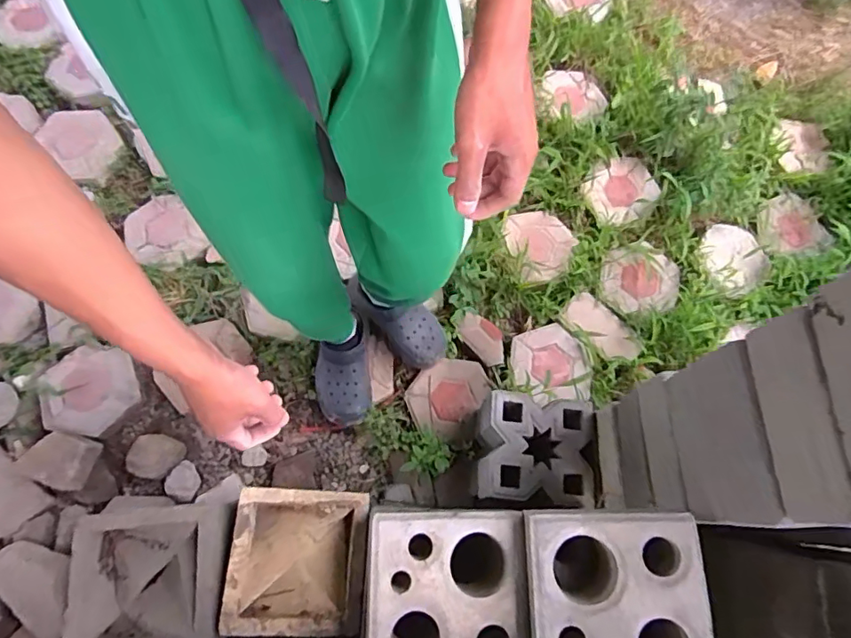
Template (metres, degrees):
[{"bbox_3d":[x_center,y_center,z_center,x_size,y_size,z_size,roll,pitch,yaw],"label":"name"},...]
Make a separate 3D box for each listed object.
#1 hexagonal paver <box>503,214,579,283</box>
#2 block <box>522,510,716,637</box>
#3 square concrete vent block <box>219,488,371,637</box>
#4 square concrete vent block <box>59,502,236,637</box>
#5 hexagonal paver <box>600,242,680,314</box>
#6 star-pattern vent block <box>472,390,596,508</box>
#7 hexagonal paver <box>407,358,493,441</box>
[{"bbox_3d":[0.278,-0.186,1.296,0.172,0.040,0.201,-10,63,-24],"label":"hexagonal paver"},{"bbox_3d":[0.223,0.342,0.646,0.194,0.117,0.196,1,73,-3],"label":"block"},{"bbox_3d":[-0.191,0.362,0.792,0.189,0.063,0.195,4,73,-2],"label":"square concrete vent block"},{"bbox_3d":[-0.398,0.375,0.756,0.211,0.069,0.190,-5,71,-4],"label":"square concrete vent block"},{"bbox_3d":[0.520,-0.102,1.275,0.177,0.033,0.178,2,70,-2],"label":"hexagonal paver"},{"bbox_3d":[0.208,0.250,1.013,0.214,0.088,0.201,5,73,-2],"label":"star-pattern vent block"},{"bbox_3d":[0.051,0.169,1.202,0.170,0.040,0.195,27,73,5],"label":"hexagonal paver"}]

